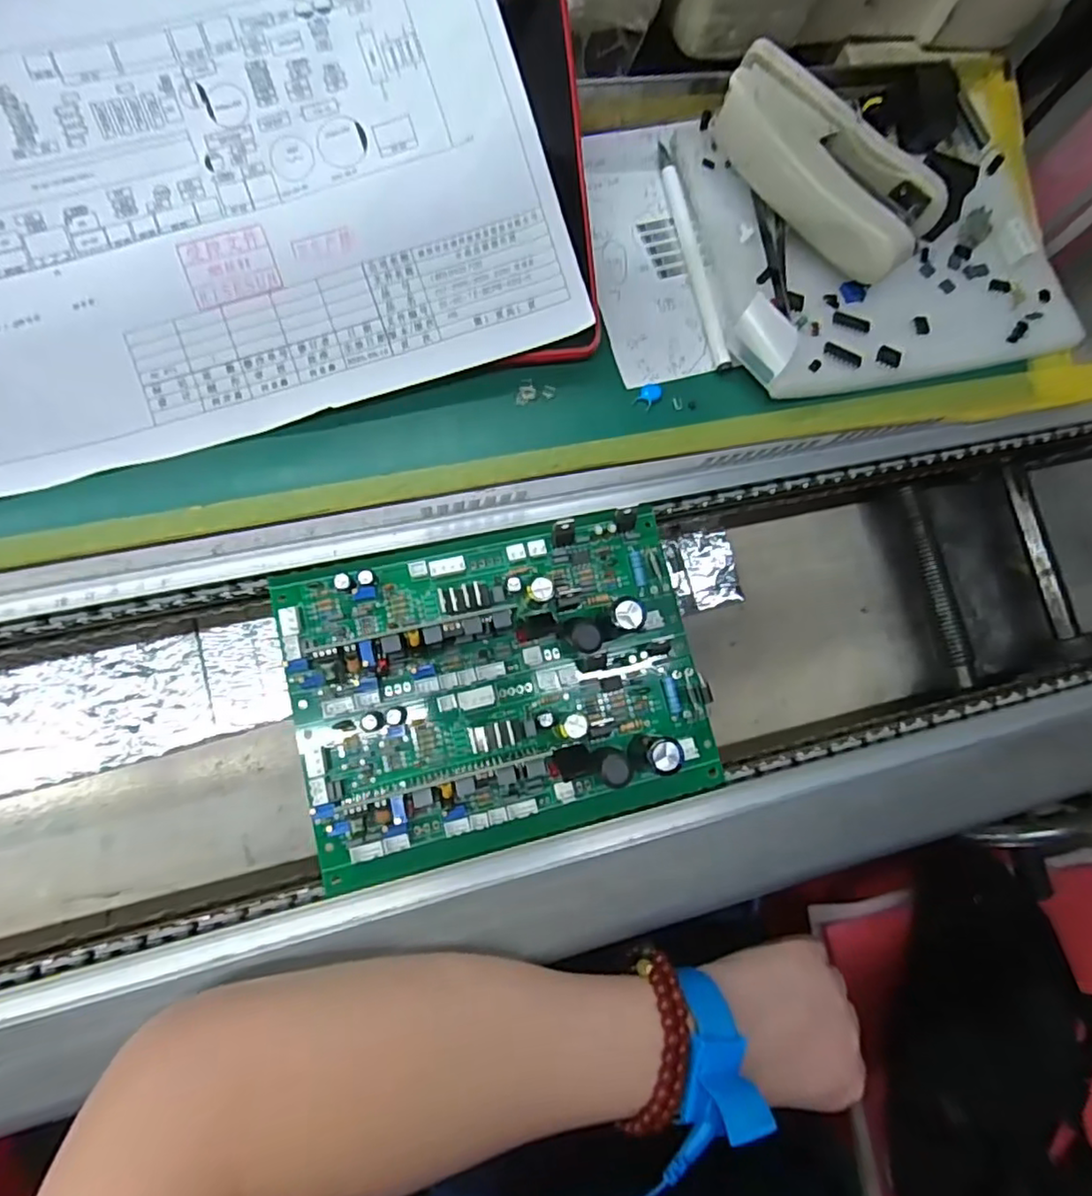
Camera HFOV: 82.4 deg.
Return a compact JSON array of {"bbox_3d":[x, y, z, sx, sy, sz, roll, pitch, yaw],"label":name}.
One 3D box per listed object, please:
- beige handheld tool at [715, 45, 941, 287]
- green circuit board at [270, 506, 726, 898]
[{"bbox_3d":[0.130,-0.203,0.299,0.114,0.032,0.054,42,73,-4],"label":"beige handheld tool"},{"bbox_3d":[-0.016,0.038,0.265,0.176,0.040,0.133,-11,83,-16],"label":"green circuit board"}]

